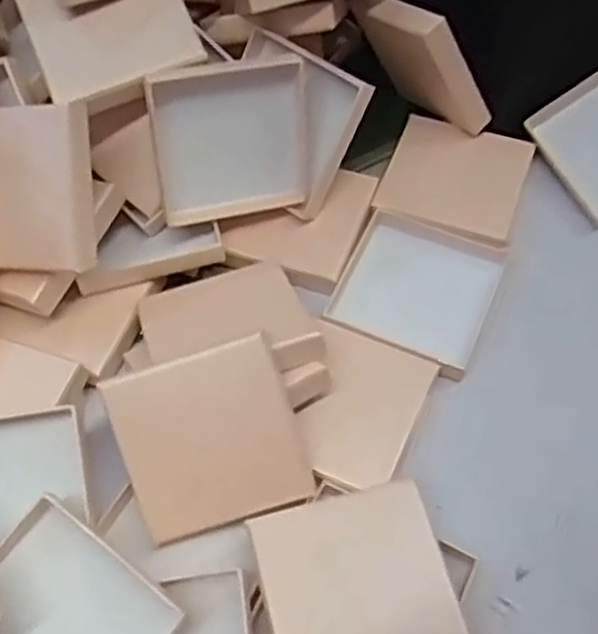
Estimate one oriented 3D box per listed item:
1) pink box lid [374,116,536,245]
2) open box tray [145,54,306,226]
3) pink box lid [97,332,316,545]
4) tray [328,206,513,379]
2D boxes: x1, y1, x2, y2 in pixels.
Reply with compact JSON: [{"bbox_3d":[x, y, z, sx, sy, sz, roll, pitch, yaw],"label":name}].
[{"bbox_3d":[0.088,-0.079,0.442,0.074,0.008,0.073,19,62,13],"label":"pink box lid"},{"bbox_3d":[-0.035,-0.087,0.392,0.079,0.077,0.013,-11,38,-11],"label":"open box tray"},{"bbox_3d":[-0.038,0.054,0.342,0.074,0.009,0.080,-19,102,-7],"label":"pink box lid"},{"bbox_3d":[0.061,-0.016,0.404,0.075,0.013,0.080,20,62,14],"label":"tray"}]

